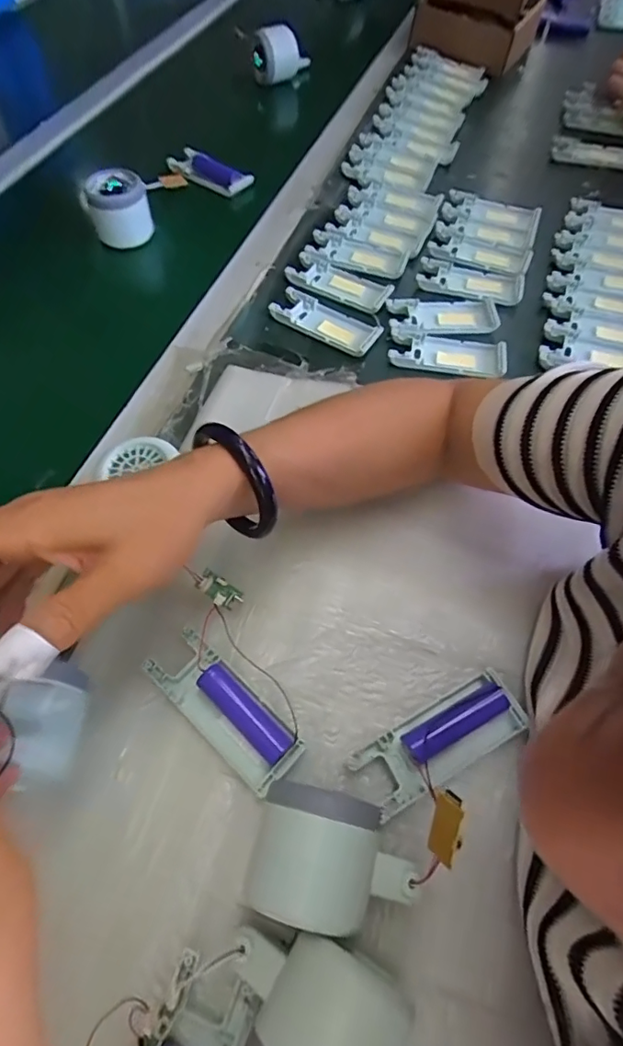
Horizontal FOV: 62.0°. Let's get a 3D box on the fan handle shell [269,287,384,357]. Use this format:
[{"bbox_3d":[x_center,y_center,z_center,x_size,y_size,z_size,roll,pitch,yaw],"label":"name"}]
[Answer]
[{"bbox_3d":[0.015,-0.194,0.494,0.103,0.010,0.045,29,64,15],"label":"fan handle shell"}]

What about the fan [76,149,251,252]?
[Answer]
[{"bbox_3d":[-0.163,-0.371,0.565,0.105,0.052,0.192,31,64,15],"label":"fan"}]

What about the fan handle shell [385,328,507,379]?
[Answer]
[{"bbox_3d":[0.125,-0.159,0.477,0.103,0.013,0.042,8,60,3],"label":"fan handle shell"}]

